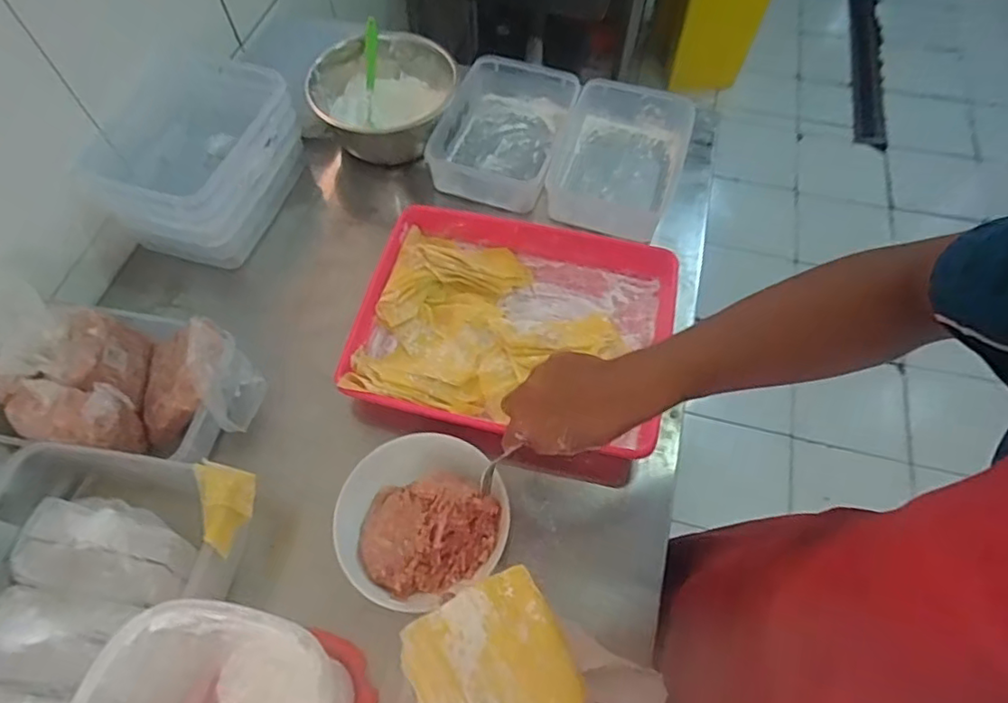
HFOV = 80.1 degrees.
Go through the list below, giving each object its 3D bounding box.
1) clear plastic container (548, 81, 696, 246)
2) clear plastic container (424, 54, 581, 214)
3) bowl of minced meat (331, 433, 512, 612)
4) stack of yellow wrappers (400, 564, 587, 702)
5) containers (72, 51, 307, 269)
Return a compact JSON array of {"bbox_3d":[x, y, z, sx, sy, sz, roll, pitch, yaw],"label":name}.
[{"bbox_3d":[0.162,-0.282,0.849,0.180,0.063,0.234,16,62,9],"label":"clear plastic container"},{"bbox_3d":[-0.005,-0.322,0.876,0.173,0.062,0.239,17,62,10],"label":"clear plastic container"},{"bbox_3d":[-0.083,0.171,0.612,0.169,0.054,0.156,0,61,0],"label":"bowl of minced meat"},{"bbox_3d":[-0.007,0.238,0.447,0.114,0.020,0.125,-32,50,-10],"label":"stack of yellow wrappers"},{"bbox_3d":[-0.392,-0.253,0.798,0.180,0.140,0.260,15,62,9],"label":"containers"}]

